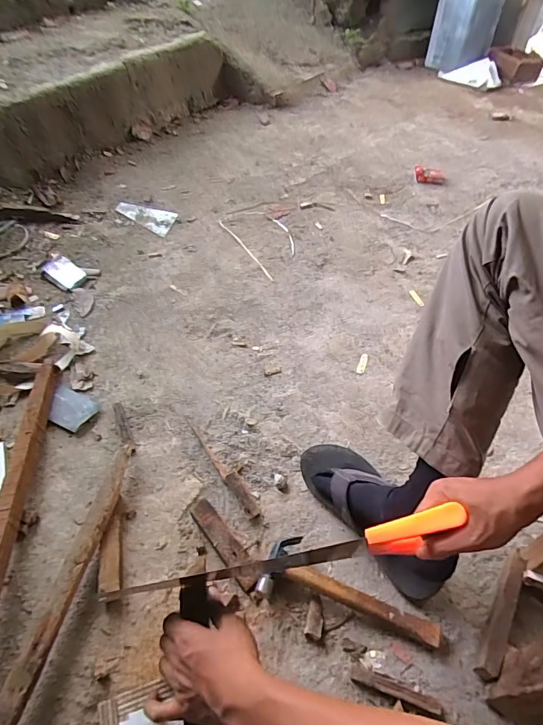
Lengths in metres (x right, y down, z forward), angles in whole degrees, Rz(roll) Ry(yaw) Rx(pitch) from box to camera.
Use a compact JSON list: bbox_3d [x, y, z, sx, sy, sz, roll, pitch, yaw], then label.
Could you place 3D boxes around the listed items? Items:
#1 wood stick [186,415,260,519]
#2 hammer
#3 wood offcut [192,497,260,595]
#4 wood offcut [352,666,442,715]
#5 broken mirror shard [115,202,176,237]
[{"bbox_3d":[-0.086,0.172,0.712,0.025,0.013,0.217,-27,57,-23],"label":"wood stick"},{"bbox_3d":[0.109,0.310,0.579,0.243,0.033,0.087,13,51,7],"label":"hammer"},{"bbox_3d":[-0.071,0.271,0.623,0.033,0.019,0.145,-30,59,-25],"label":"wood offcut"},{"bbox_3d":[0.156,0.408,0.517,0.105,0.006,0.019,11,36,16],"label":"wood offcut"},{"bbox_3d":[-0.374,-0.422,1.199,0.179,0.011,0.110,11,51,5],"label":"broken mirror shard"}]

